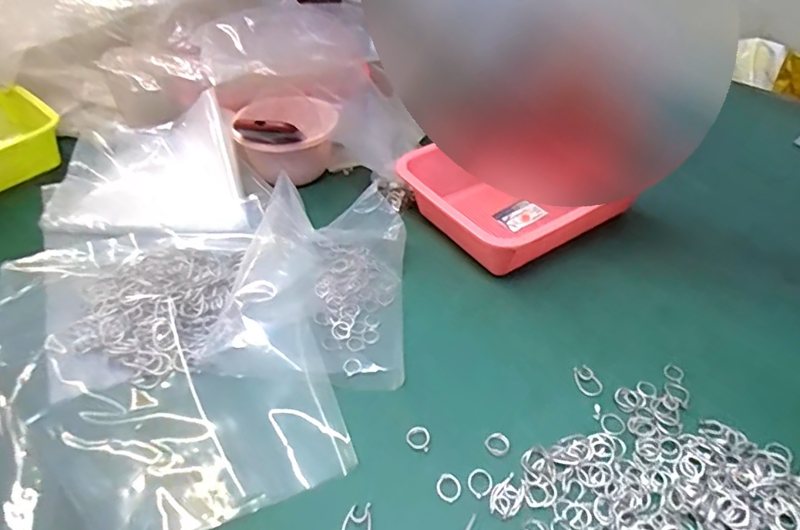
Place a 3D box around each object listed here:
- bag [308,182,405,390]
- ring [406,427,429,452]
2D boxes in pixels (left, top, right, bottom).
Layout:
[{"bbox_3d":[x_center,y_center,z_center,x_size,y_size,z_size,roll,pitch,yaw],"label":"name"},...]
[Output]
[{"bbox_3d":[-0.048,0.023,0.590,0.106,0.066,0.234,-1,43,-1],"label":"bag"},{"bbox_3d":[0.016,0.156,0.486,0.021,0.004,0.022,0,43,0],"label":"ring"}]

